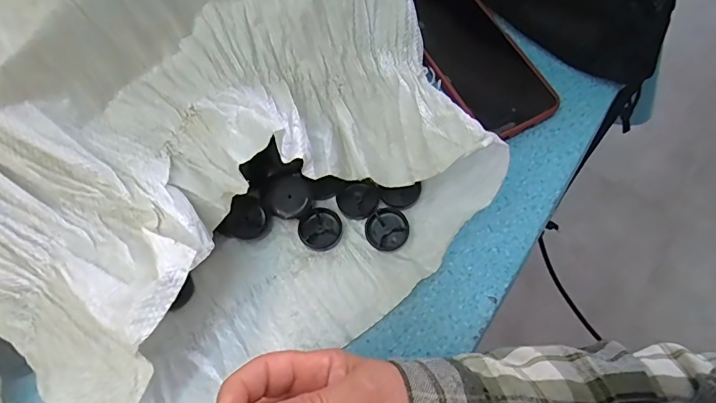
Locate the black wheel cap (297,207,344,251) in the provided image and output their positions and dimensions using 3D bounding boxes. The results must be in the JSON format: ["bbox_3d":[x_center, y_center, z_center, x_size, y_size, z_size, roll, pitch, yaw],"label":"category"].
[{"bbox_3d":[-0.028,0.021,0.348,0.032,0.009,0.031,0,68,-1],"label":"black wheel cap"}]

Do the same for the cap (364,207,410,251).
[{"bbox_3d":[0.021,0.021,0.348,0.032,0.010,0.031,0,68,-1],"label":"cap"}]

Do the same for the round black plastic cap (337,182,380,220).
[{"bbox_3d":[0.001,0.000,0.357,0.031,0.009,0.028,-31,72,-13],"label":"round black plastic cap"}]

